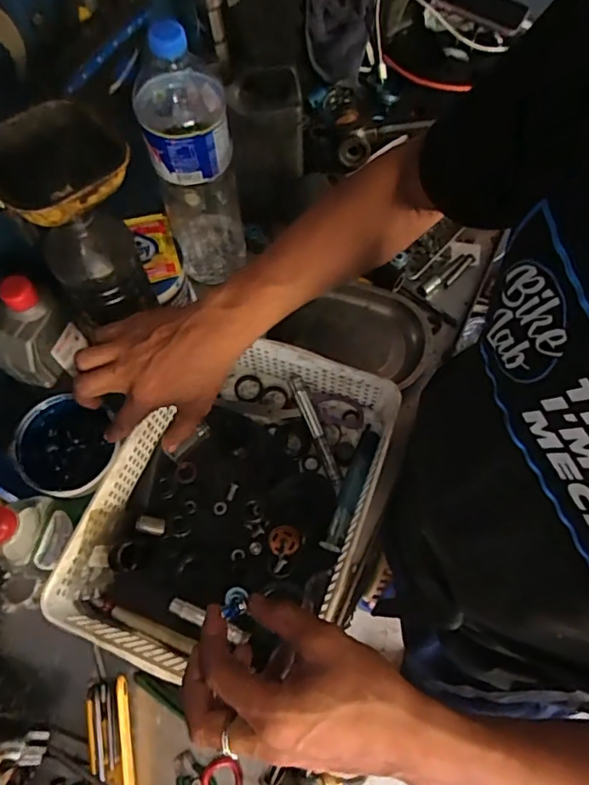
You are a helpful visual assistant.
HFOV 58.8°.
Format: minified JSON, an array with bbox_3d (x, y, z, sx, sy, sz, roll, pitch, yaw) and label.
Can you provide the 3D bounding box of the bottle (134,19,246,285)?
[{"bbox_3d":[-0.109,-0.245,0.575,0.084,0.300,0.095,-13,67,-5],"label":"bottle"}]

